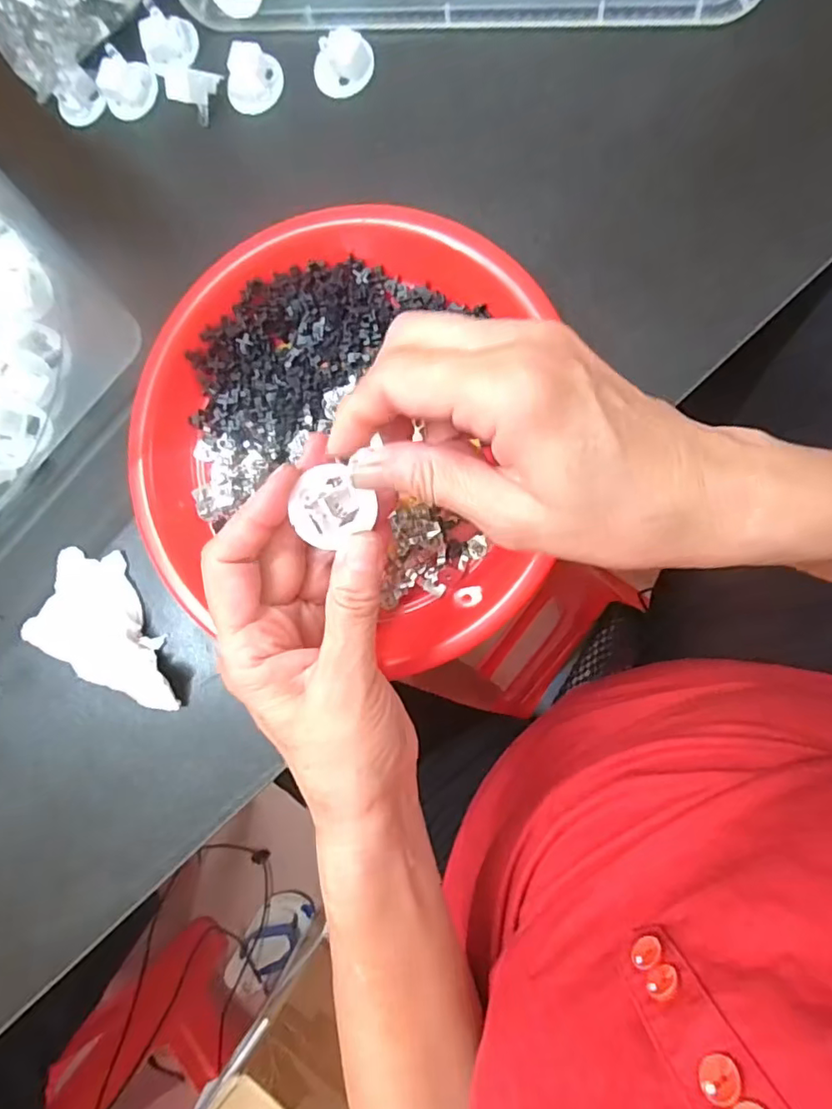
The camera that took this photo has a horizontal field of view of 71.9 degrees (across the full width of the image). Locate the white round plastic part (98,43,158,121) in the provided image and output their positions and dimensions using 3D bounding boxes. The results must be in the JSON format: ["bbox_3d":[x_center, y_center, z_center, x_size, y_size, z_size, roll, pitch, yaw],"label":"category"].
[{"bbox_3d":[-0.170,-0.274,0.334,0.024,0.020,0.032,42,98,3],"label":"white round plastic part"}]

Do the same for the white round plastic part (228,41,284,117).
[{"bbox_3d":[-0.091,-0.265,0.320,0.023,0.019,0.029,28,94,10],"label":"white round plastic part"}]

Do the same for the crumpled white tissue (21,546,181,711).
[{"bbox_3d":[-0.173,0.040,0.325,0.105,0.023,0.059,28,94,10],"label":"crumpled white tissue"}]

